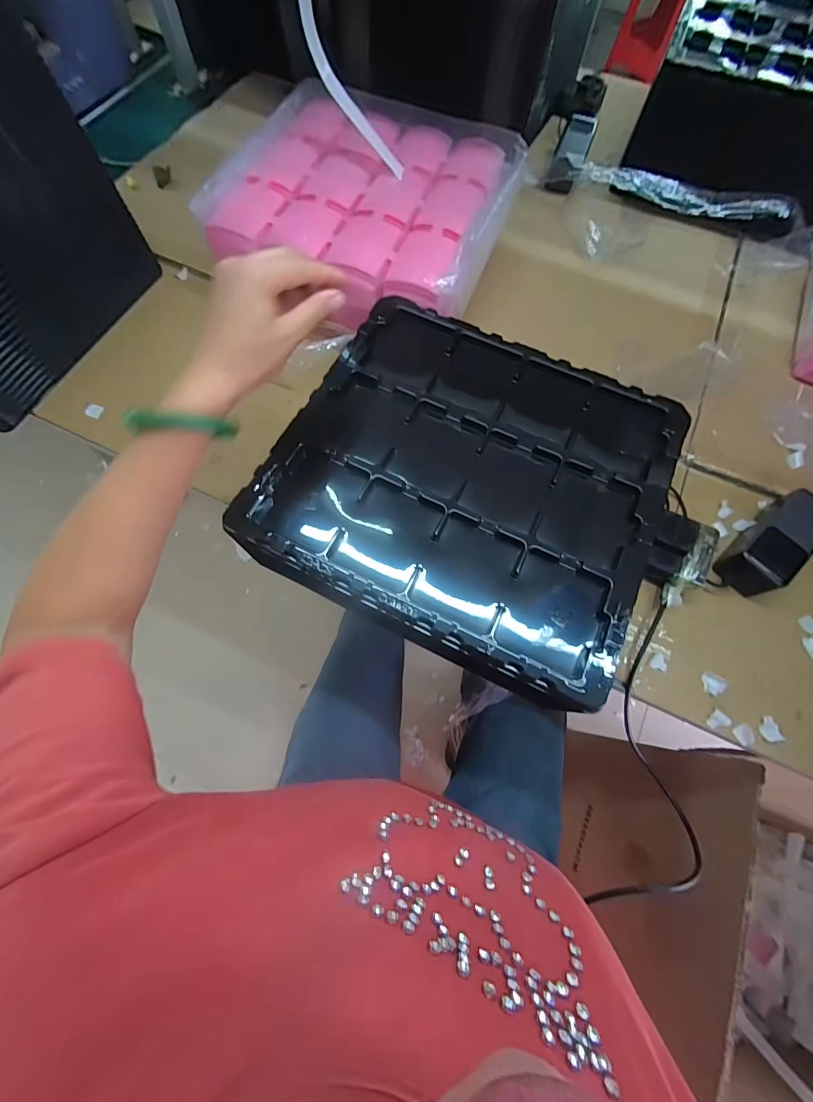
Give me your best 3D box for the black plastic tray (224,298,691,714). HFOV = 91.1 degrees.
[{"bbox_3d":[0.062,-0.071,0.414,0.388,0.043,0.353,25,70,8],"label":"black plastic tray"}]

